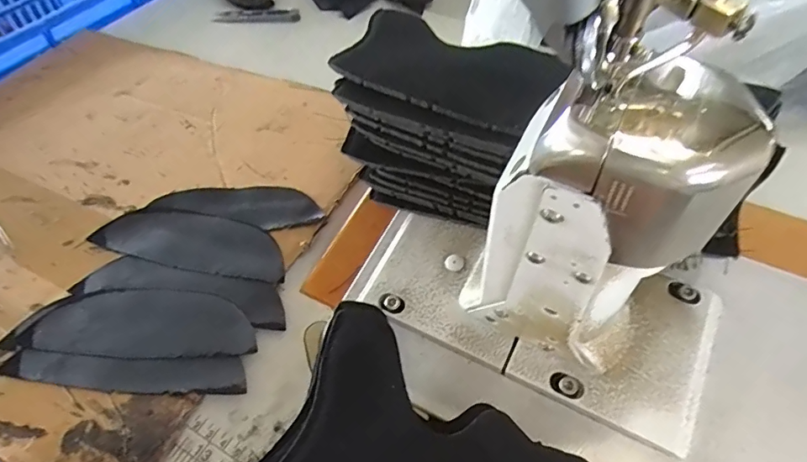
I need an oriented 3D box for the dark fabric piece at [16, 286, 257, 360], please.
[{"bbox_3d":[-0.165,0.057,0.310,0.139,0.006,0.049,-1,51,0],"label":"dark fabric piece"}]

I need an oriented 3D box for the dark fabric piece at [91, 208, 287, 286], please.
[{"bbox_3d":[-0.151,0.007,0.351,0.141,0.006,0.047,8,52,8],"label":"dark fabric piece"}]

